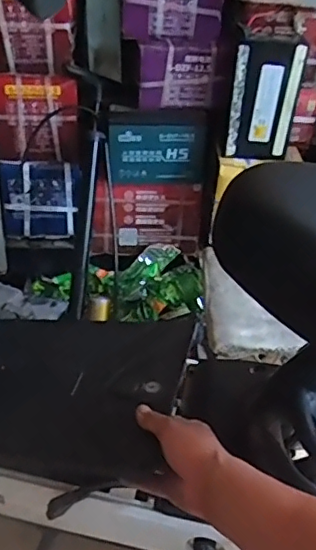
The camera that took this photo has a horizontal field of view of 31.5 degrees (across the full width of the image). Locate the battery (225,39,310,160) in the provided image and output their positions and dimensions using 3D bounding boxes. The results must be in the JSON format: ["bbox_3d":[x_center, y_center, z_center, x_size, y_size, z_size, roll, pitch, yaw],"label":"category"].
[{"bbox_3d":[0.219,-0.360,1.153,0.139,0.229,0.070,2,35,2],"label":"battery"}]

